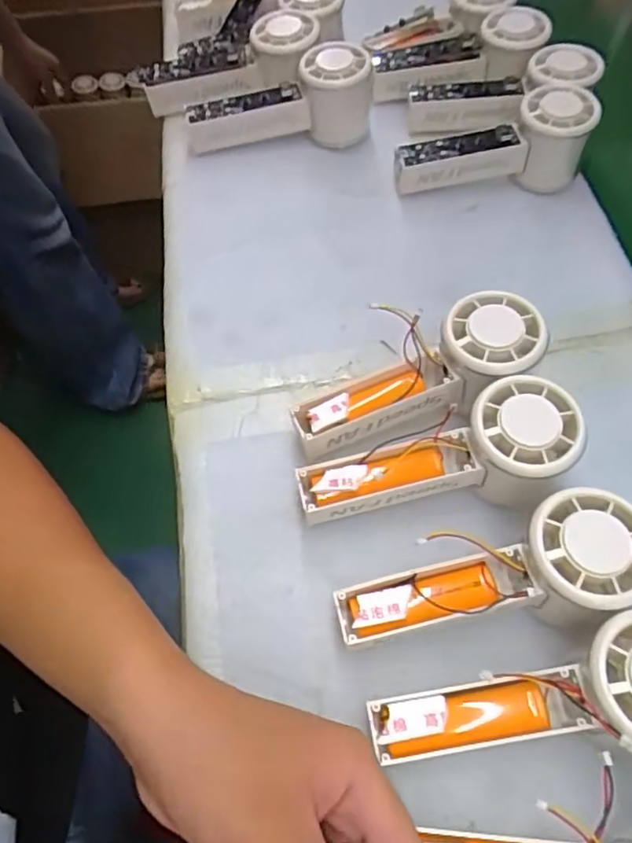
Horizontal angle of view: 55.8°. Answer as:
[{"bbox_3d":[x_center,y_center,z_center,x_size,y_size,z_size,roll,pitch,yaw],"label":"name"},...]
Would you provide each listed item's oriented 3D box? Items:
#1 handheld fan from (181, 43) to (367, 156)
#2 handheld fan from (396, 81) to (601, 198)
[{"bbox_3d":[-0.031,-0.256,0.487,0.150,0.065,0.049,-13,61,-10],"label":"handheld fan"},{"bbox_3d":[0.137,-0.219,0.474,0.148,0.069,0.053,-2,60,-4],"label":"handheld fan"}]

